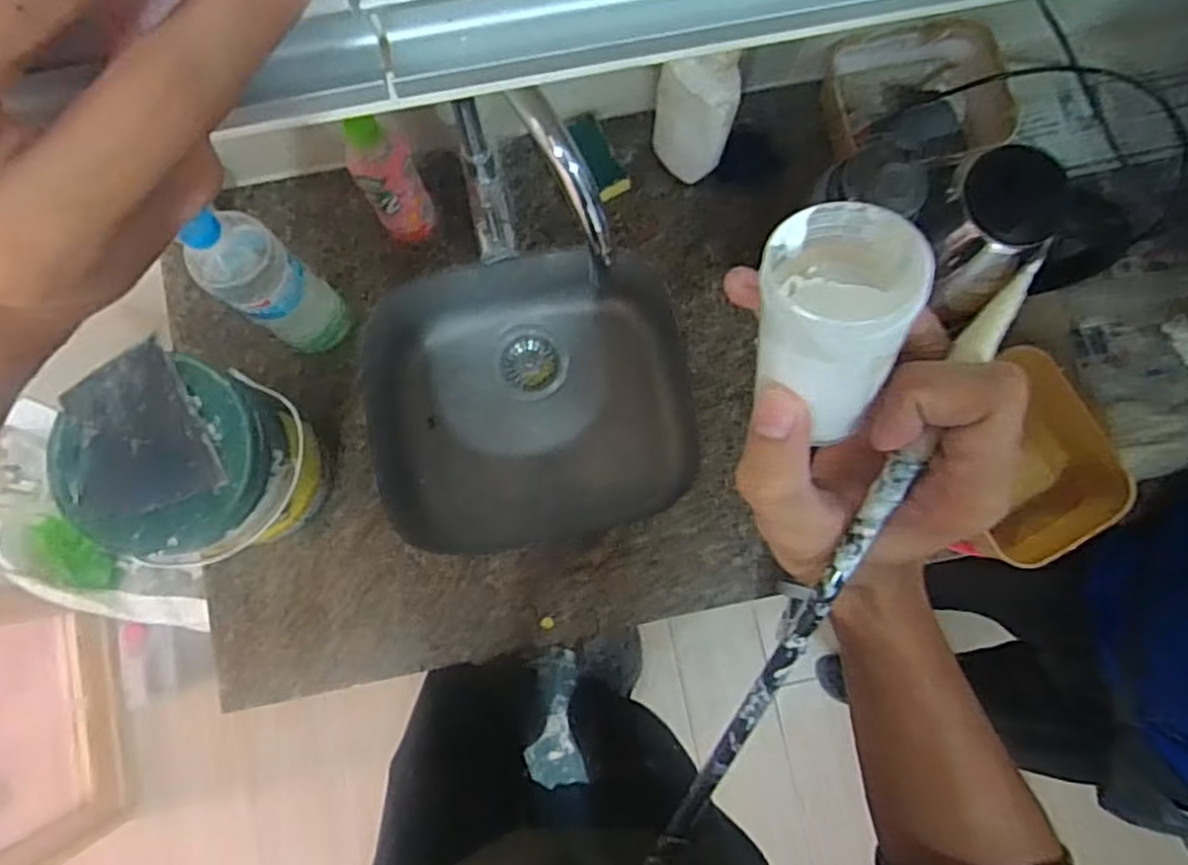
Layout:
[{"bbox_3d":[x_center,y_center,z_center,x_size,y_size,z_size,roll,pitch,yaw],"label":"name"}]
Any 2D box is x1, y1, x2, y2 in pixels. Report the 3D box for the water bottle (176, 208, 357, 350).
[{"bbox_3d":[-0.321,-0.144,0.735,0.068,0.292,0.076,32,84,3],"label":"water bottle"}]

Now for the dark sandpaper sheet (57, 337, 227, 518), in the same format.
[{"bbox_3d":[-0.402,-0.001,0.633,0.122,0.010,0.137,-17,84,-3],"label":"dark sandpaper sheet"}]

